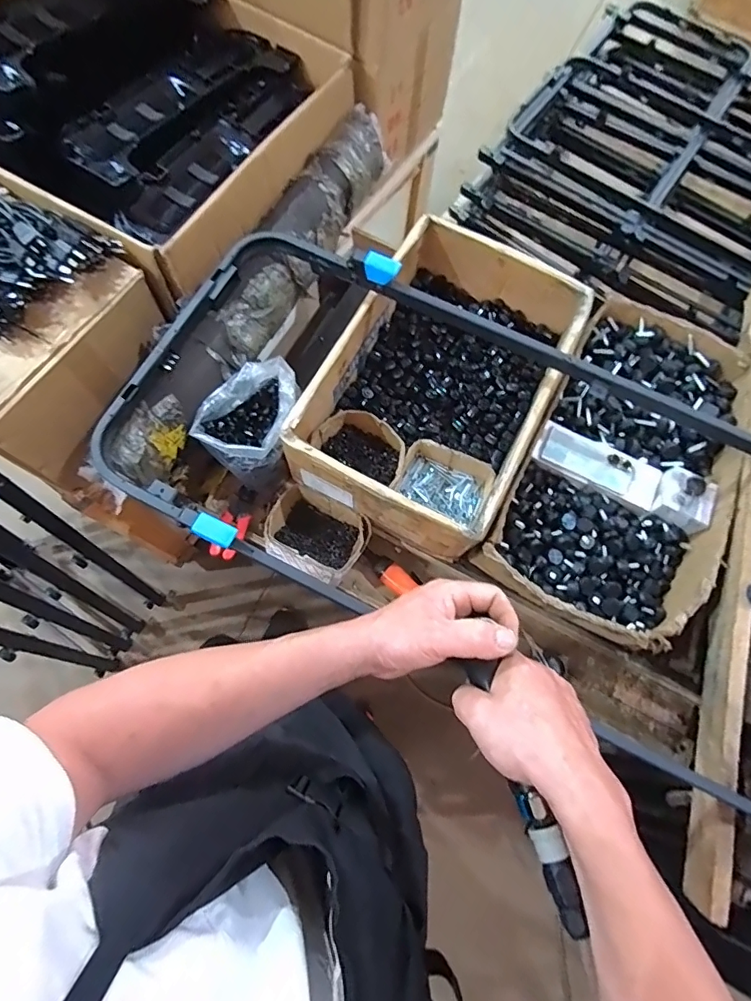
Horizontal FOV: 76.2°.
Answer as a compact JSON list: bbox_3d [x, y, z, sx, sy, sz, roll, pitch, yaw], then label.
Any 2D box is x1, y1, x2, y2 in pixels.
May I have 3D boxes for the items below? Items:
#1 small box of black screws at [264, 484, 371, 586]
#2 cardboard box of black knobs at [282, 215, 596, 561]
[{"bbox_3d":[-0.103,0.061,0.836,0.171,0.083,0.132,24,72,6],"label":"small box of black screws"},{"bbox_3d":[0.125,-0.214,0.863,0.346,0.160,0.555,28,73,7],"label":"cardboard box of black knobs"}]

